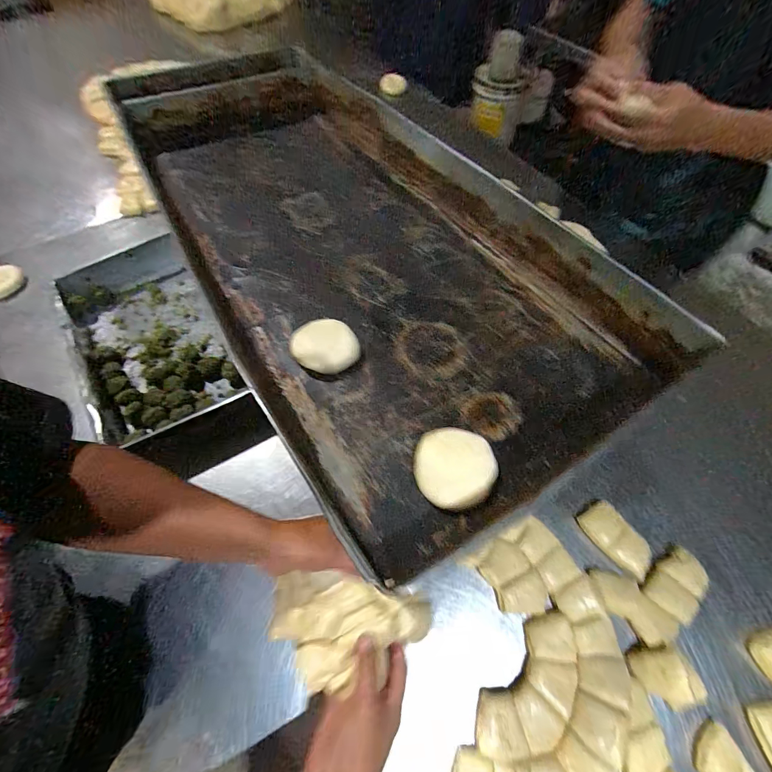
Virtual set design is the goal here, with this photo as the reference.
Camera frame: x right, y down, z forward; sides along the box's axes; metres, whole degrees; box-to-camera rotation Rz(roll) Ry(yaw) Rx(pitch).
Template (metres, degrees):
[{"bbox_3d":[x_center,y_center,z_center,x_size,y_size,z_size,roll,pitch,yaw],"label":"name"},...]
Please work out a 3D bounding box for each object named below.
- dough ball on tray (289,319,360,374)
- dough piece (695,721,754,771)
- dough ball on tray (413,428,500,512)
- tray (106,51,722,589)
[{"bbox_3d":[-0.064,-0.042,0.376,0.063,0.023,0.061,0,63,0],"label":"dough ball on tray"},{"bbox_3d":[0.378,0.416,0.387,0.053,0.023,0.055,39,70,18],"label":"dough piece"},{"bbox_3d":[0.060,0.072,0.311,0.068,0.027,0.068,0,63,0],"label":"dough ball on tray"},{"bbox_3d":[-0.052,-0.233,0.491,0.426,0.086,0.823,-30,67,-14],"label":"tray"}]

